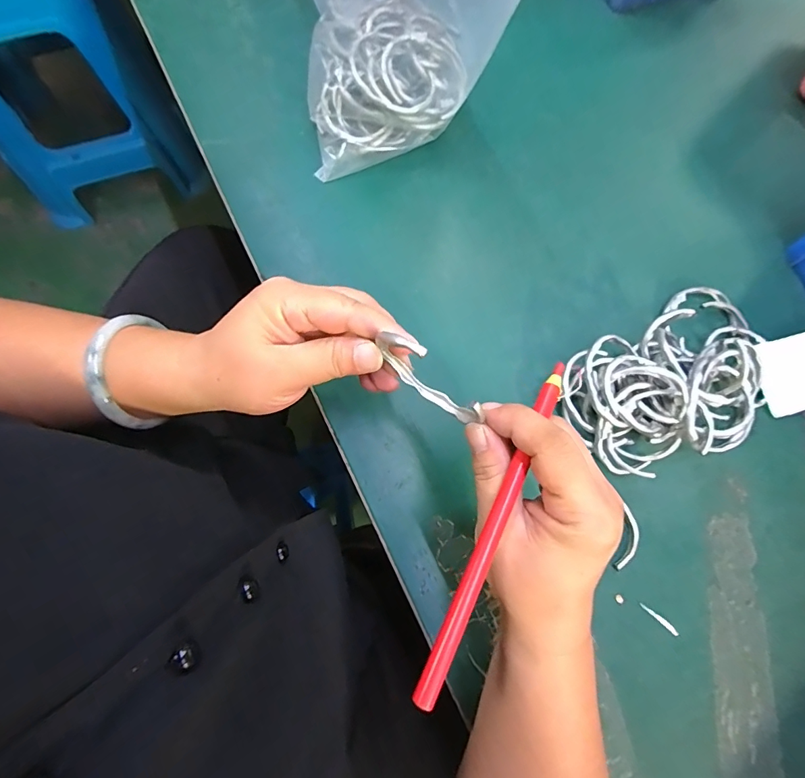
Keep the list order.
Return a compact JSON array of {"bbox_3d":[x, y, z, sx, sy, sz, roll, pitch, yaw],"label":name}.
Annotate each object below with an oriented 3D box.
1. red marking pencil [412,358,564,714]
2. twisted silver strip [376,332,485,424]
[{"bbox_3d":[0.044,0.059,0.194,0.009,0.005,0.164,27,74,4],"label":"red marking pencil"},{"bbox_3d":[0.014,-0.004,0.215,0.061,0.063,0.007,37,81,5],"label":"twisted silver strip"}]

